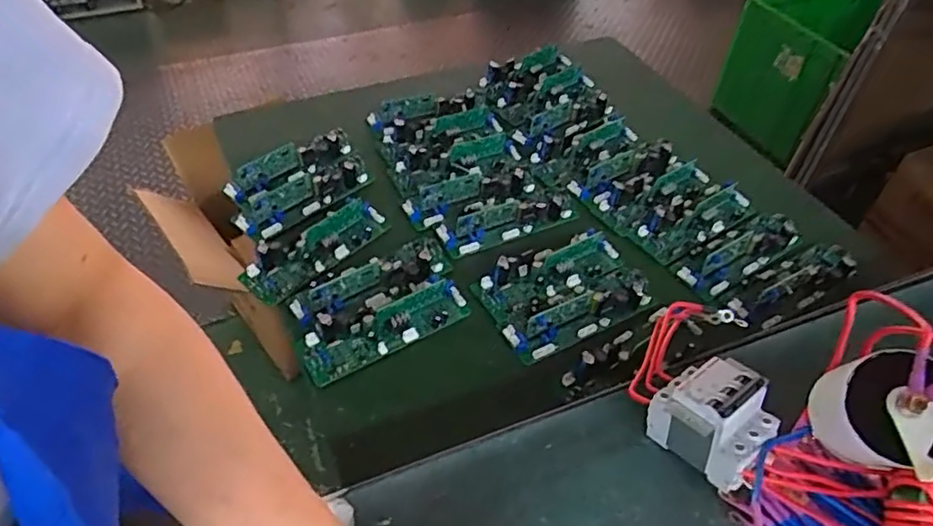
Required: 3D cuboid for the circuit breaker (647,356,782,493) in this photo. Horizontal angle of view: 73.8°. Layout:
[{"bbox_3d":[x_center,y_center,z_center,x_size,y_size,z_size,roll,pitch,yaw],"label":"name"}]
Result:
[{"bbox_3d":[0.189,0.116,0.477,0.082,0.071,0.070,34,55,26],"label":"circuit breaker"}]

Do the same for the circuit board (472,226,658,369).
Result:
[{"bbox_3d":[0.108,0.029,0.682,0.174,0.031,0.114,-22,52,-21],"label":"circuit board"}]

